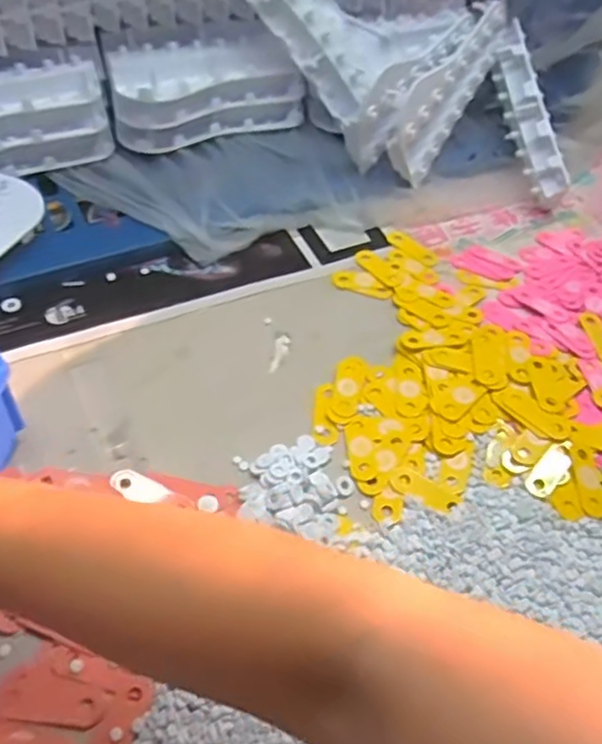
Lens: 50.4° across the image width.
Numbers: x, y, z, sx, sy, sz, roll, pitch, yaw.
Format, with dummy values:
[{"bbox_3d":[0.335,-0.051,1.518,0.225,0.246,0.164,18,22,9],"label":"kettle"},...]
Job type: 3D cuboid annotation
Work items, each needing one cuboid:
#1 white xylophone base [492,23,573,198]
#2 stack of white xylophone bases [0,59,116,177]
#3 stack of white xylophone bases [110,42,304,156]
[{"bbox_3d":[0.269,-0.308,0.760,0.024,0.056,0.213,-9,77,-12],"label":"white xylophone base"},{"bbox_3d":[-0.319,-0.254,0.664,0.226,0.092,0.083,-25,58,-24],"label":"stack of white xylophone bases"},{"bbox_3d":[-0.106,-0.327,0.747,0.224,0.091,0.077,-22,57,-22],"label":"stack of white xylophone bases"}]

